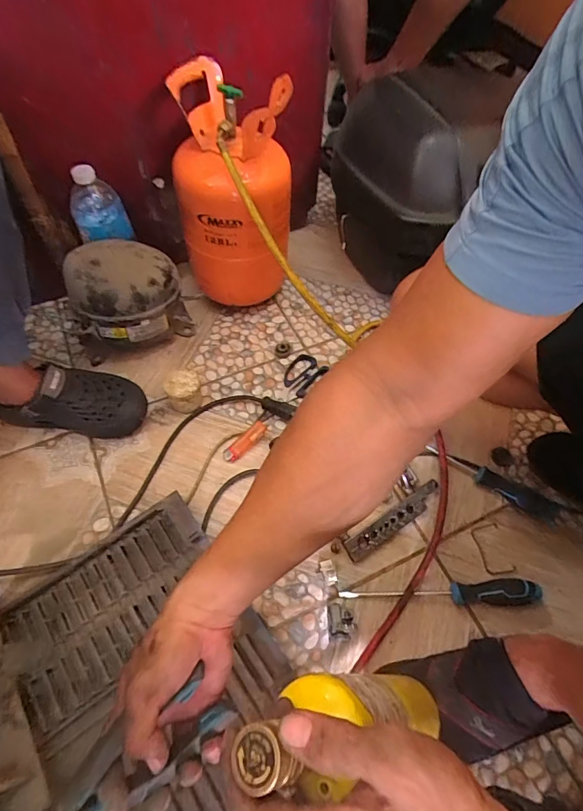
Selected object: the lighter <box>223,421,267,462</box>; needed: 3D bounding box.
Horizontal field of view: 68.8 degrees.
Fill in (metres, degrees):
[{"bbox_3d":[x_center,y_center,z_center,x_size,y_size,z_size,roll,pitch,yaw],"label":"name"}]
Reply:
[{"bbox_3d":[-0.074,0.058,0.674,0.082,0.008,0.024,-43,67,-7],"label":"lighter"}]

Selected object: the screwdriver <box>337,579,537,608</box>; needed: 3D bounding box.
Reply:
[{"bbox_3d":[0.196,0.243,0.554,0.255,0.036,0.028,1,58,-1],"label":"screwdriver"}]

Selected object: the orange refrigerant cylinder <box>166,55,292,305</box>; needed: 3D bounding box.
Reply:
[{"bbox_3d":[-0.089,-0.343,0.710,0.164,0.323,0.161,0,58,-2],"label":"orange refrigerant cylinder"}]

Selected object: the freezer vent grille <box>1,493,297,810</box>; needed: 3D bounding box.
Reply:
[{"bbox_3d":[-0.107,0.387,0.462,0.263,0.033,0.538,-31,64,-19],"label":"freezer vent grille"}]

